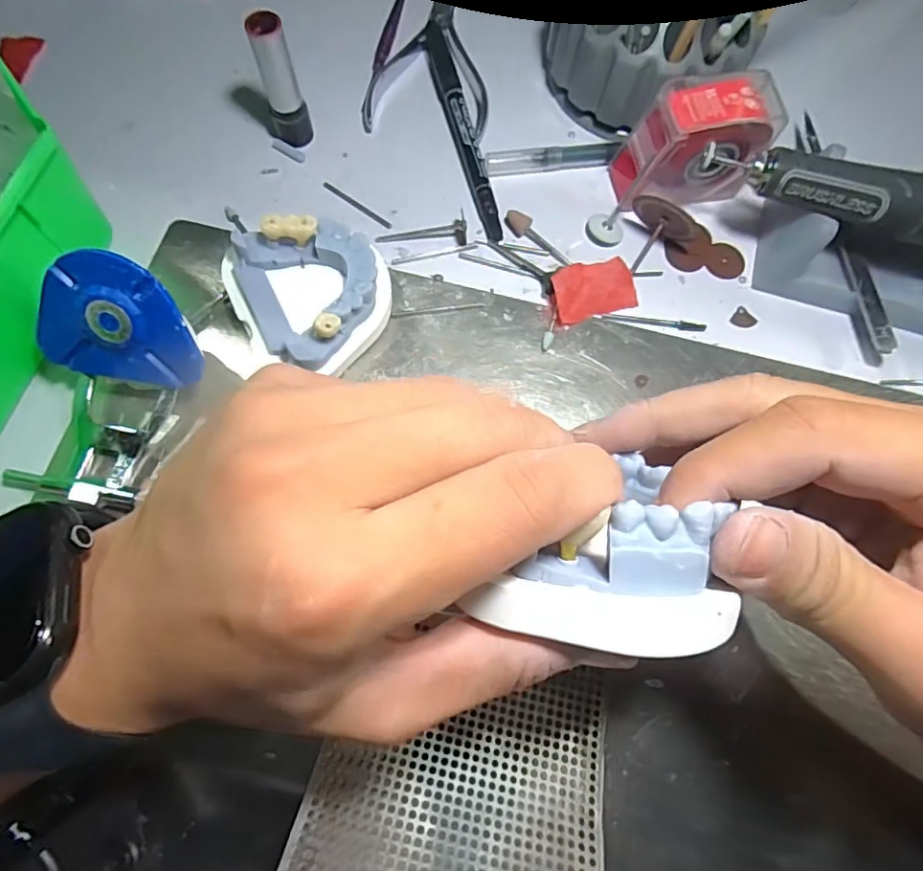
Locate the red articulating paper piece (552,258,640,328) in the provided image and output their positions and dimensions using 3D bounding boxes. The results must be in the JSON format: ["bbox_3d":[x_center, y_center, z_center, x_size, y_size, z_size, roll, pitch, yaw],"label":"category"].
[{"bbox_3d":[0.064,-0.070,0.259,0.043,0.004,0.025,-18,105,-13],"label":"red articulating paper piece"}]

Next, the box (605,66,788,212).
[{"bbox_3d":[0.113,-0.141,0.263,0.061,0.051,0.031,-12,74,-6],"label":"box"}]

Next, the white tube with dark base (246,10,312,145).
[{"bbox_3d":[-0.087,-0.167,0.259,0.018,0.059,0.013,-21,75,-8],"label":"white tube with dark base"}]

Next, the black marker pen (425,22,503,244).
[{"bbox_3d":[0.000,-0.163,0.286,0.014,0.010,0.135,-11,74,-5],"label":"black marker pen"}]

